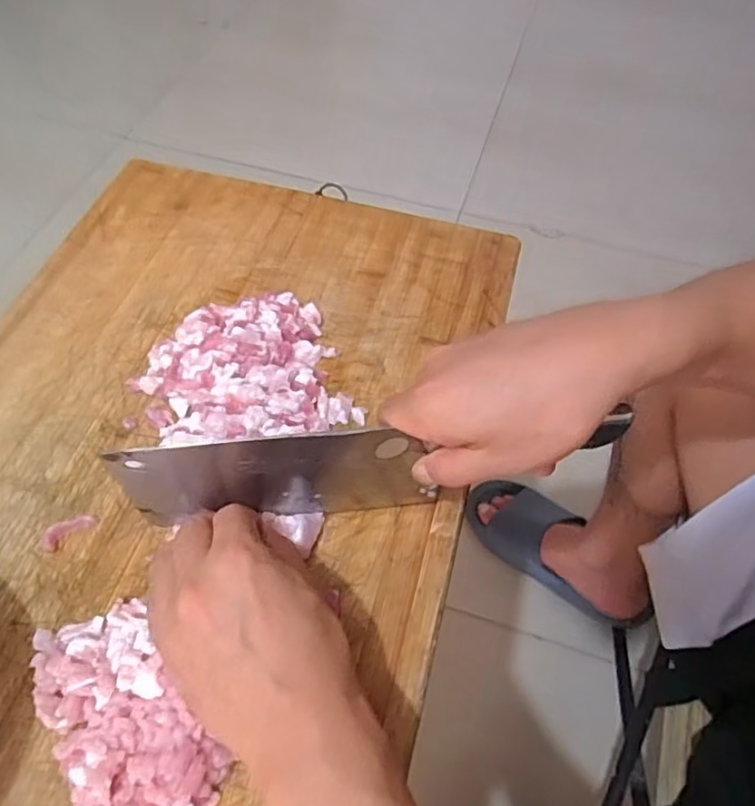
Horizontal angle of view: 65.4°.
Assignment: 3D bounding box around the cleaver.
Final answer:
[{"bbox_3d":[-0.005,0.035,0.354,0.288,0.102,0.024,-5,57,0],"label":"cleaver"}]

